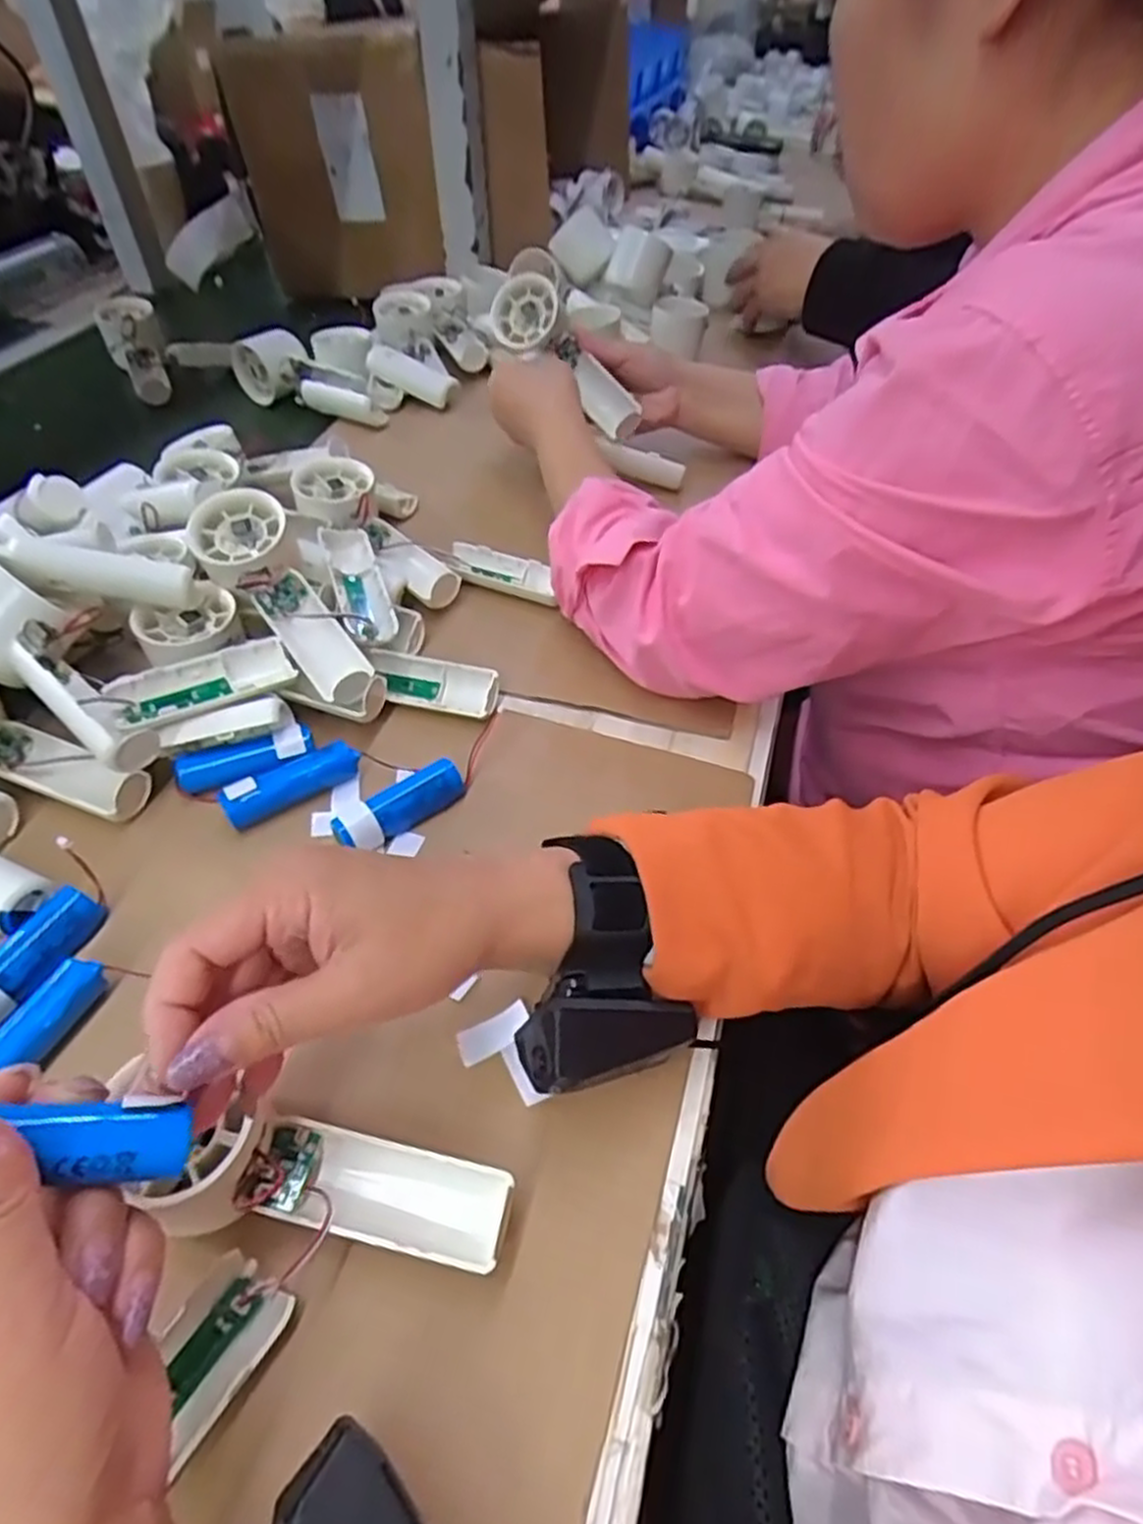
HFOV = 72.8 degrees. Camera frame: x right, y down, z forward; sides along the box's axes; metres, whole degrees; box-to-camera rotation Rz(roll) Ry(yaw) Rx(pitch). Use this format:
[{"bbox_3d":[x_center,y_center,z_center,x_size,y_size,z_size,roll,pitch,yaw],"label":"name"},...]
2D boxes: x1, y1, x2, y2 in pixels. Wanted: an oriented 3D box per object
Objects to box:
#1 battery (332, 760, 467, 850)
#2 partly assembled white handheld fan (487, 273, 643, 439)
[{"bbox_3d":[-0.093,0.024,0.421,0.073,0.022,0.021,-35,56,-28],"label":"battery"},{"bbox_3d":[-0.006,-0.324,0.619,0.045,0.058,0.157,-40,88,-30],"label":"partly assembled white handheld fan"}]

